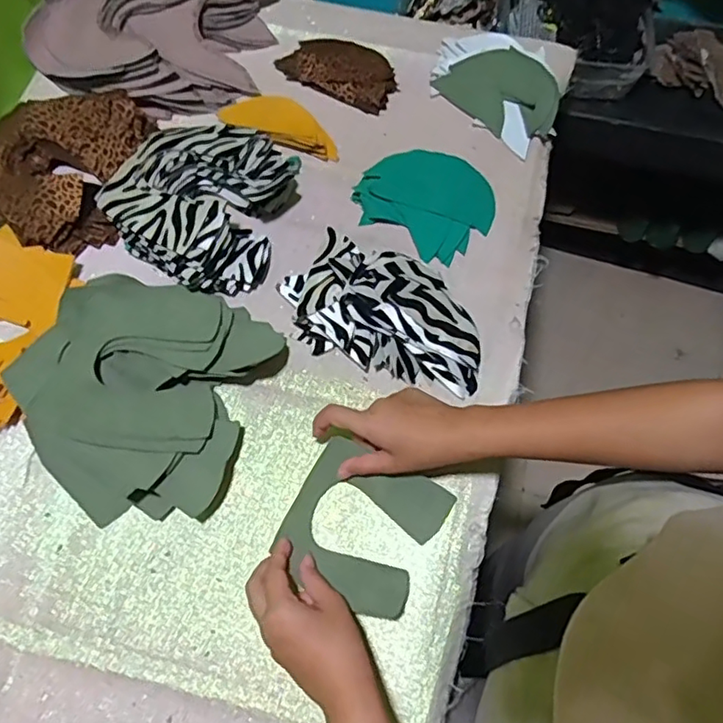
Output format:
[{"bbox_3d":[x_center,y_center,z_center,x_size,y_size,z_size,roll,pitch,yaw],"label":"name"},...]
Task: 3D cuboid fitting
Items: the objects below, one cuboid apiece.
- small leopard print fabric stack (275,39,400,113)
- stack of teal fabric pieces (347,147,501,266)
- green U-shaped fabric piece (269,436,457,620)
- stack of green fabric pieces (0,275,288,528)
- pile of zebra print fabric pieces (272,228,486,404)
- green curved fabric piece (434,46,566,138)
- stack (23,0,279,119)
[{"bbox_3d":[-0.023,-0.353,0.687,0.137,0.020,0.083,24,70,9],"label":"small leopard print fabric stack"},{"bbox_3d":[0.073,-0.178,0.619,0.135,0.023,0.119,37,72,14],"label":"stack of teal fabric pieces"},{"bbox_3d":[-0.001,0.139,0.492,0.123,0.025,0.120,27,70,10],"label":"green U-shaped fabric piece"},{"bbox_3d":[-0.198,0.024,0.522,0.194,0.059,0.214,19,69,7],"label":"stack of green fabric pieces"},{"bbox_3d":[0.024,-0.051,0.548,0.204,0.054,0.114,26,70,10],"label":"pile of zebra print fabric pieces"},{"bbox_3d":[0.163,-0.314,0.662,0.134,0.017,0.091,39,95,9],"label":"green curved fabric piece"},{"bbox_3d":[-0.253,-0.392,0.667,0.270,0.056,0.193,9,68,3],"label":"stack"}]

